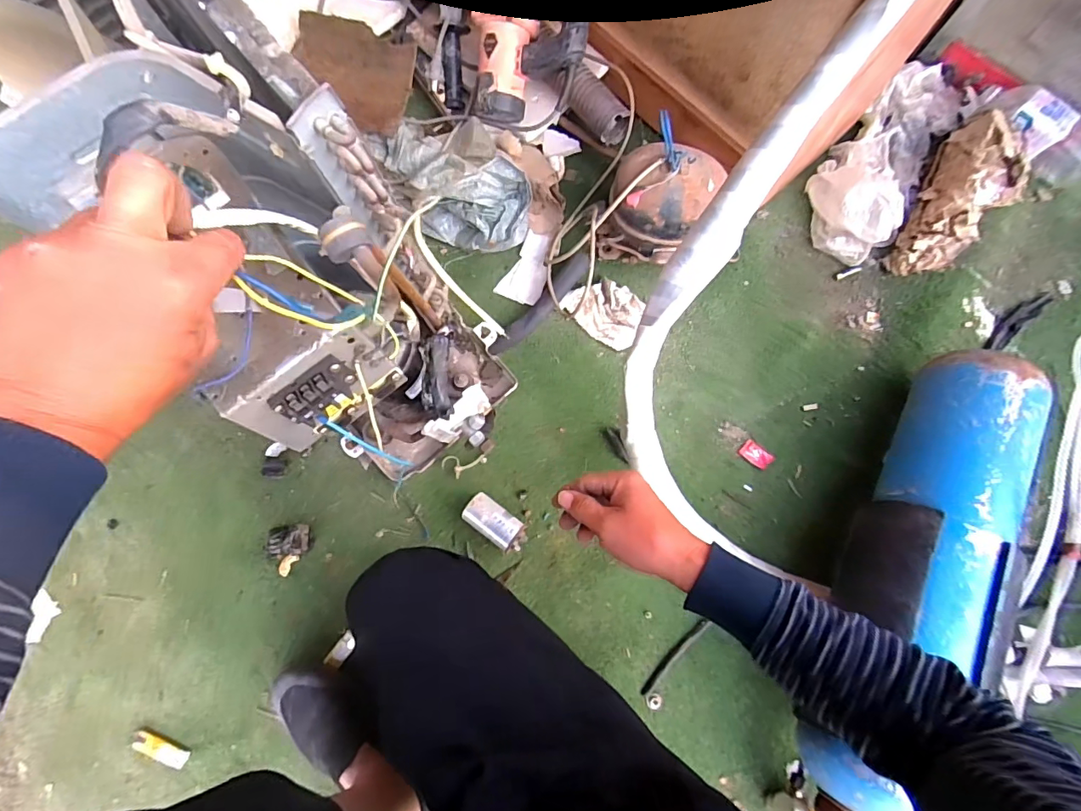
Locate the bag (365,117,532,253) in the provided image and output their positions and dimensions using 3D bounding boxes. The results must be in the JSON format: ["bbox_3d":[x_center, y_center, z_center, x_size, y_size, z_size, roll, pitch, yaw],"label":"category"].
[{"bbox_3d":[-0.155,-0.395,0.854,0.186,0.094,0.299,-34,79,-6],"label":"bag"}]

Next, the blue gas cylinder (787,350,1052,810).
[{"bbox_3d":[0.476,0.226,0.634,0.149,0.149,0.678,27,77,6],"label":"blue gas cylinder"}]

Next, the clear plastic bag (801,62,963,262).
[{"bbox_3d":[0.633,-0.470,0.852,0.163,0.093,0.476,36,81,9],"label":"clear plastic bag"}]

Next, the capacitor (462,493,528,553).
[{"bbox_3d":[-0.068,0.181,0.753,0.099,0.052,0.051,36,78,8],"label":"capacitor"}]

